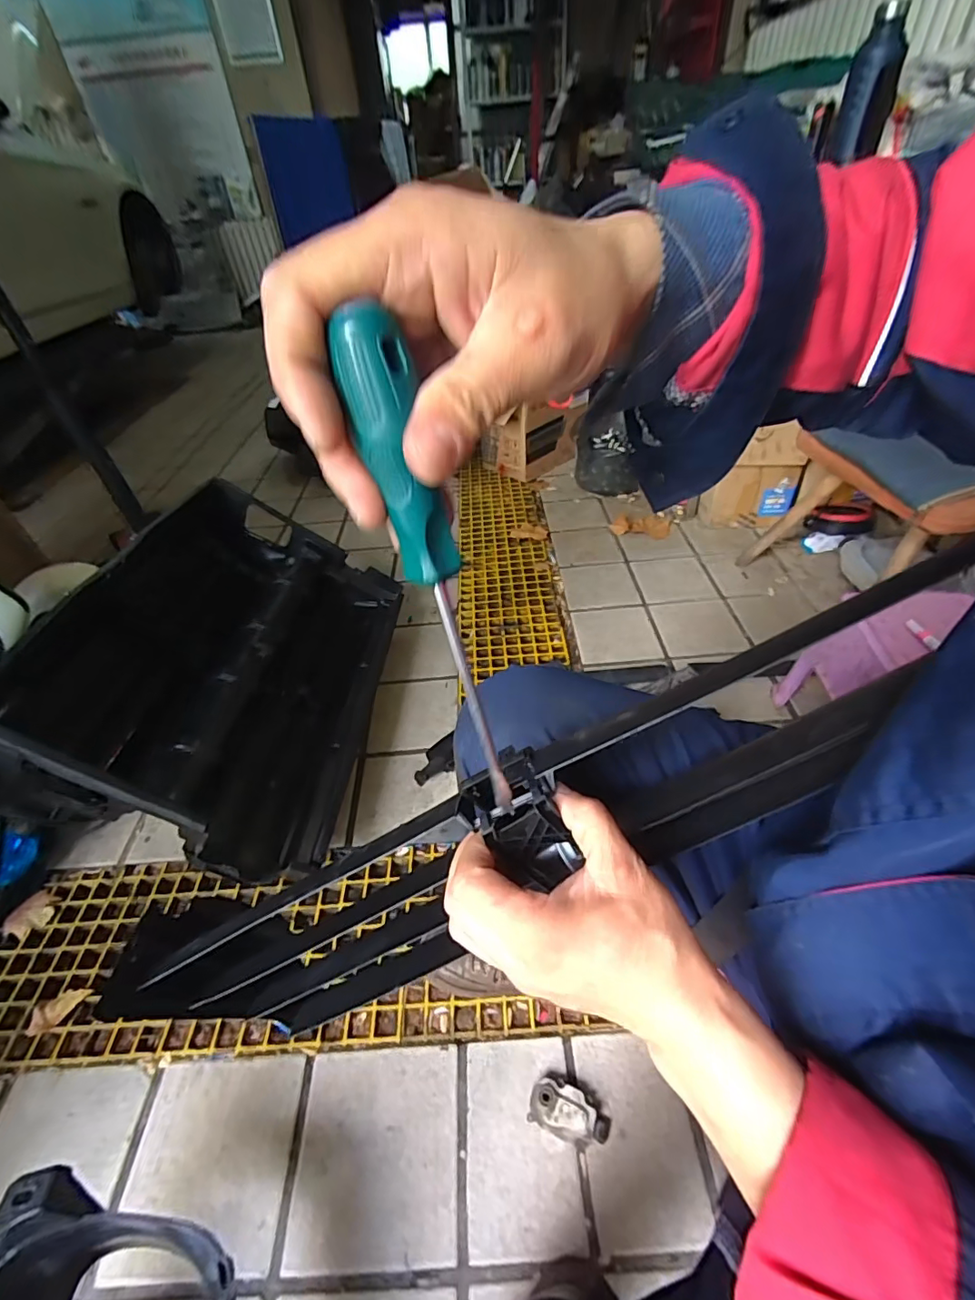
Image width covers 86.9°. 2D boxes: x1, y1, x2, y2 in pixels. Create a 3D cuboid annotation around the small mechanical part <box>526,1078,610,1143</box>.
[{"bbox_3d":[0.103,0.583,0.650,0.098,0.026,0.050,9,44,16],"label":"small mechanical part"}]

